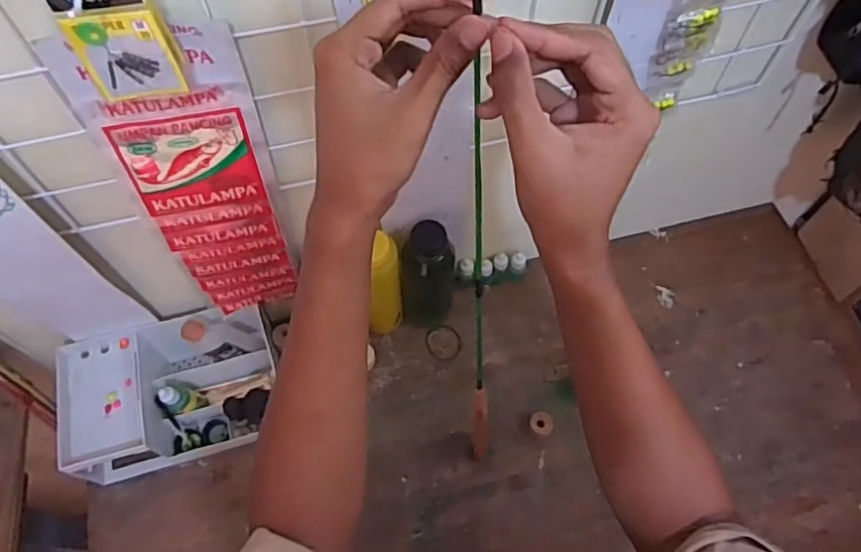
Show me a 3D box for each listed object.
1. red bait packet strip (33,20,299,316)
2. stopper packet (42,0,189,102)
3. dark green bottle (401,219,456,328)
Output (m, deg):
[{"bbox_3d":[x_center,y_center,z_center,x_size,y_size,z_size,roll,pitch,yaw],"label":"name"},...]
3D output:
[{"bbox_3d":[-0.189,-0.066,0.550,0.119,0.355,0.029,-13,63,-6],"label":"red bait packet strip"},{"bbox_3d":[-0.180,-0.140,0.350,0.053,0.092,0.022,-19,64,-9],"label":"stopper packet"},{"bbox_3d":[-0.001,0.000,0.750,0.063,0.193,0.056,-1,63,0],"label":"dark green bottle"}]

